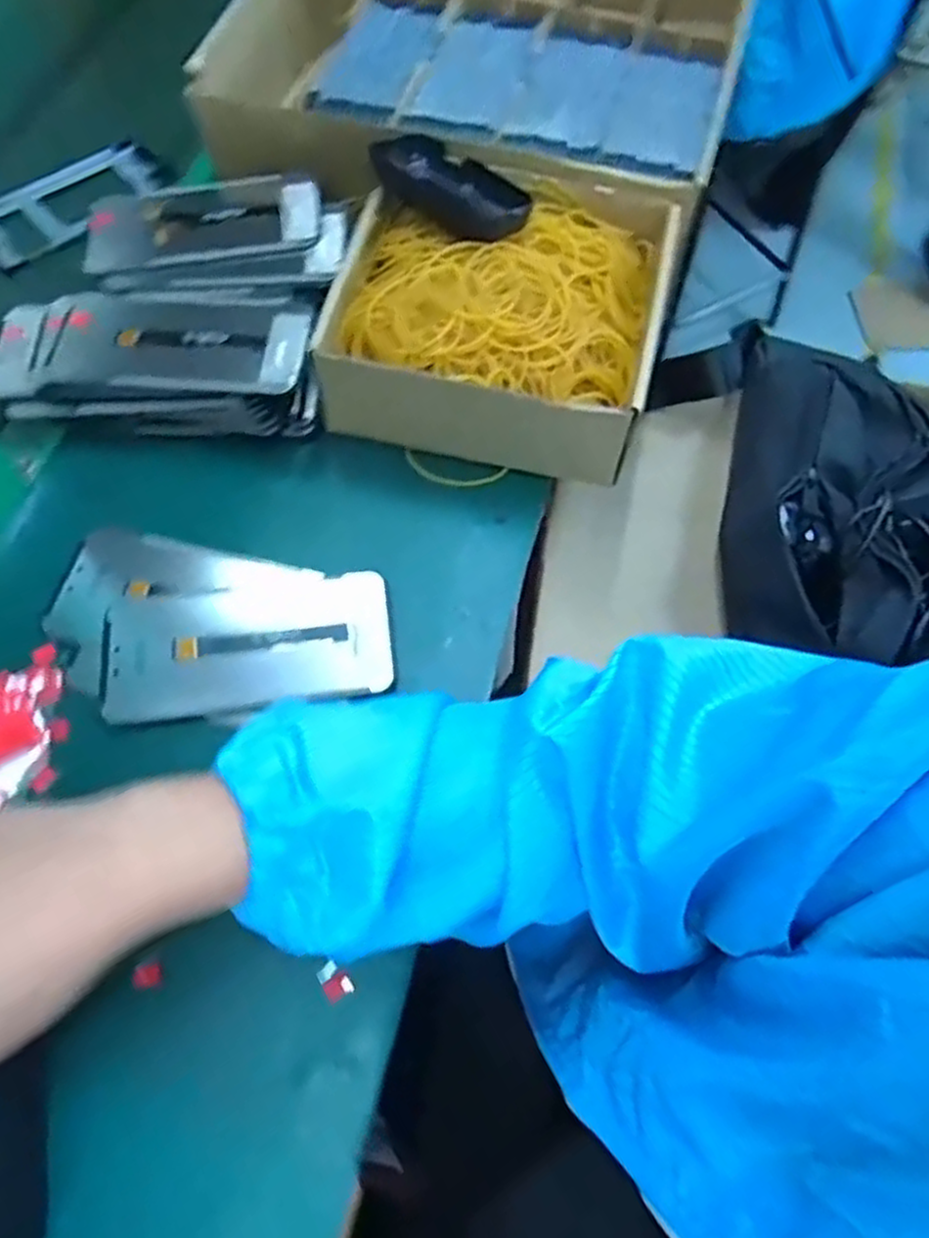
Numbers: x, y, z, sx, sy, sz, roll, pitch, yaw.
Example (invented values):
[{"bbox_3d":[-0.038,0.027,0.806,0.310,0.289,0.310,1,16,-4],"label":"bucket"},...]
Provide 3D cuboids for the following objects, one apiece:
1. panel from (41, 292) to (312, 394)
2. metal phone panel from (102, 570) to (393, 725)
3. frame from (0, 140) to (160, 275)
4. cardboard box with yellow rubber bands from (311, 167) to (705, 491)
[{"bbox_3d":[-0.178,-0.174,0.475,0.164,0.011,0.079,7,64,2],"label":"panel"},{"bbox_3d":[-0.120,0.014,0.428,0.153,0.005,0.072,-7,66,-4],"label":"metal phone panel"},{"bbox_3d":[-0.313,-0.331,0.609,0.087,0.011,0.153,42,70,17],"label":"frame"},{"bbox_3d":[0.028,-0.198,0.492,0.192,0.083,0.189,15,65,5],"label":"cardboard box with yellow rubber bands"}]

